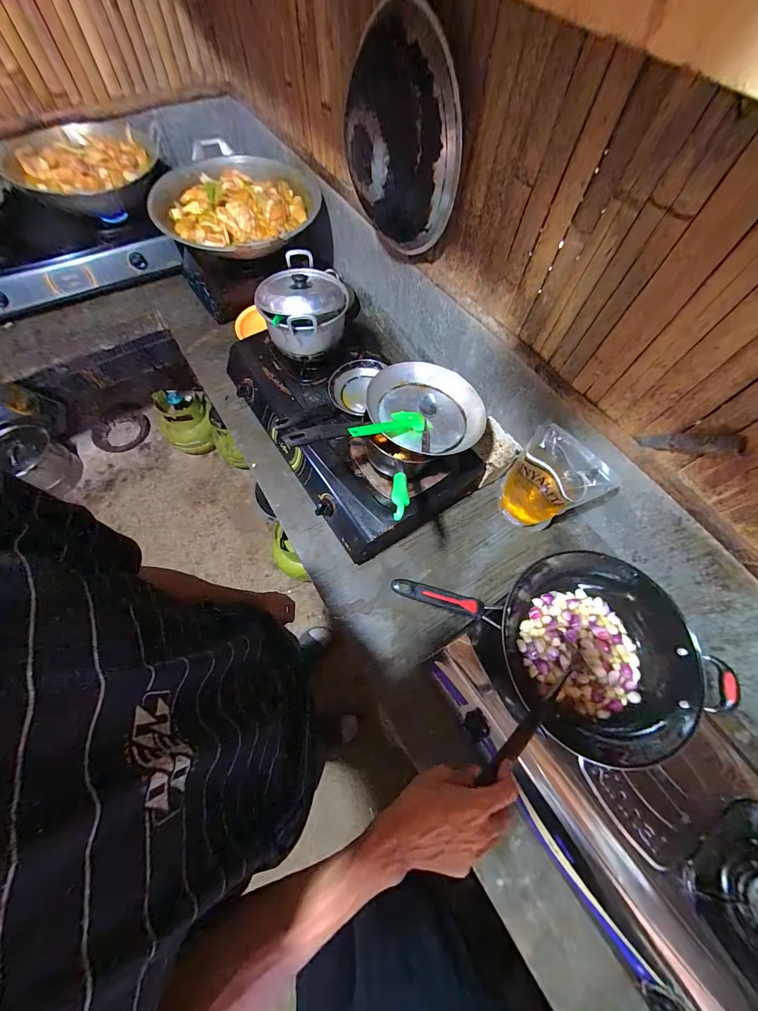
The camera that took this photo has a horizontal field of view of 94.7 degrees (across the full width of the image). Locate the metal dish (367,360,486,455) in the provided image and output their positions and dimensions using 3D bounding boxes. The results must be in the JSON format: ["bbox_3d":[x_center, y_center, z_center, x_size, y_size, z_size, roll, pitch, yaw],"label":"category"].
[{"bbox_3d":[0.096,-0.205,0.741,0.225,0.061,0.213,1,65,-2],"label":"metal dish"}]

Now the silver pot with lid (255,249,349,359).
[{"bbox_3d":[-0.173,-0.458,0.817,0.186,0.156,0.199,-8,65,-6],"label":"silver pot with lid"}]

